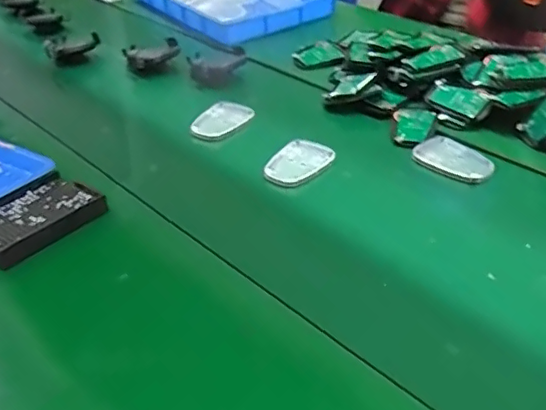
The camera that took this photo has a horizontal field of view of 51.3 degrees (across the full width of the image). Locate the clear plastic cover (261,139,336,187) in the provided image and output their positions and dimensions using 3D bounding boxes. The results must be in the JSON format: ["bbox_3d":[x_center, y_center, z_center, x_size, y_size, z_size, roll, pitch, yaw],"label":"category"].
[{"bbox_3d":[0.030,-0.056,0.754,0.070,0.014,0.106,23,42,31],"label":"clear plastic cover"}]

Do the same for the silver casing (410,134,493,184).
[{"bbox_3d":[0.242,-0.061,0.757,0.077,0.007,0.108,-23,40,-27],"label":"silver casing"}]

